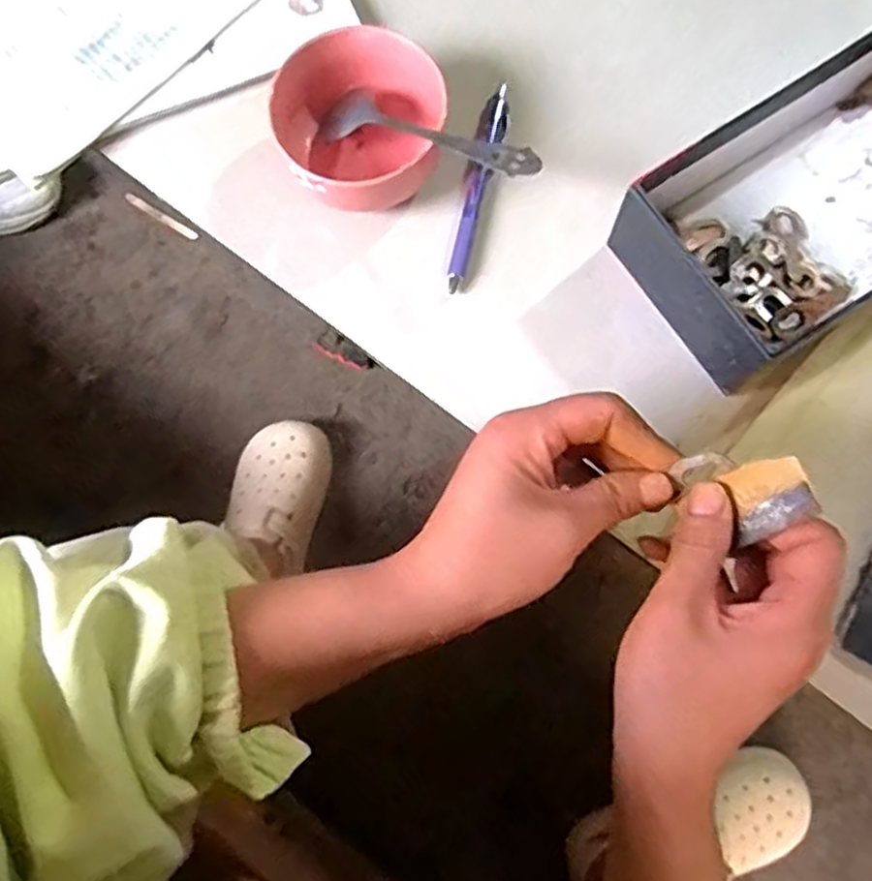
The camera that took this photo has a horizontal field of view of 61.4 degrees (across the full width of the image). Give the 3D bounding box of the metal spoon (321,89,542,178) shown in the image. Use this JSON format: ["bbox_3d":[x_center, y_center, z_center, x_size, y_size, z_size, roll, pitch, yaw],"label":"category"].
[{"bbox_3d":[-0.007,-0.171,0.412,0.150,0.017,0.038,28,78,28],"label":"metal spoon"}]

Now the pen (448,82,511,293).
[{"bbox_3d":[0.025,-0.158,0.454,0.017,0.008,0.136,15,79,4],"label":"pen"}]

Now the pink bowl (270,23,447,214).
[{"bbox_3d":[-0.045,-0.191,0.444,0.095,0.045,0.104,0,78,1],"label":"pink bowl"}]

